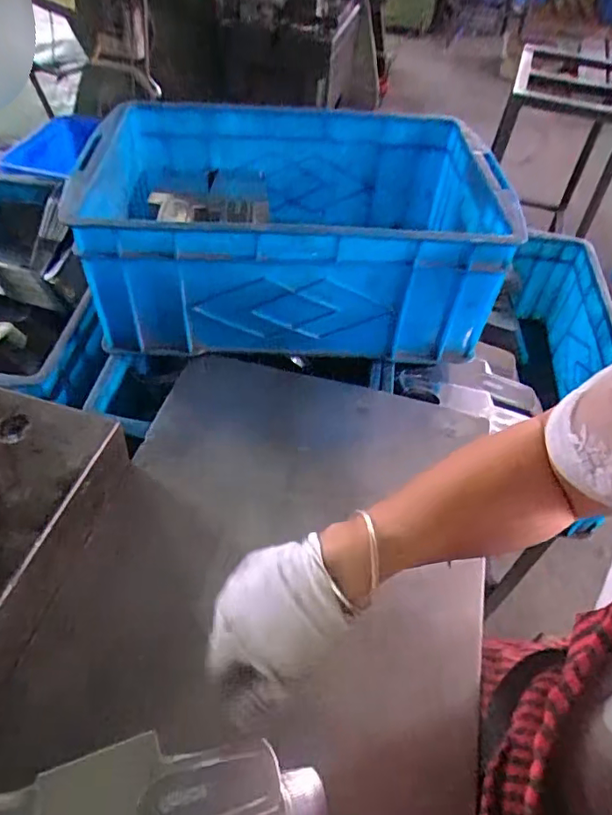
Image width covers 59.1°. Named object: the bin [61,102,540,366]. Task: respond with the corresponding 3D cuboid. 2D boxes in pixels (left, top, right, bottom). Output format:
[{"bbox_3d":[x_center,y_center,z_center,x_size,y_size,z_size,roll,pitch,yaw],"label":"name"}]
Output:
[{"bbox_3d":[-0.016,-0.229,0.666,0.452,0.164,0.308,2,48,-4],"label":"bin"}]

